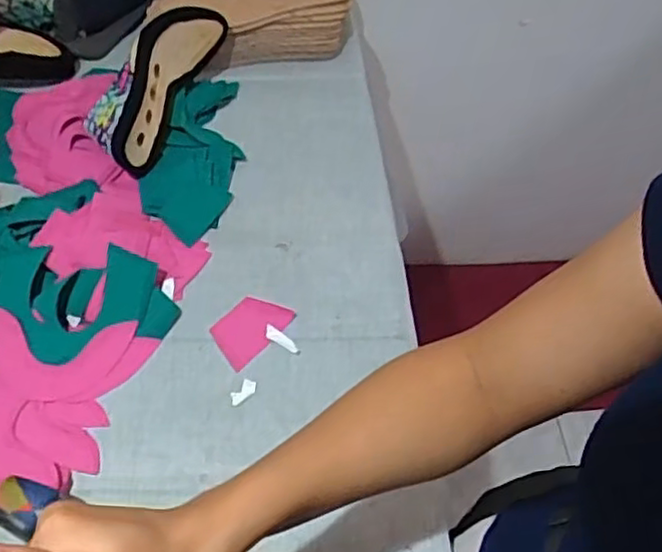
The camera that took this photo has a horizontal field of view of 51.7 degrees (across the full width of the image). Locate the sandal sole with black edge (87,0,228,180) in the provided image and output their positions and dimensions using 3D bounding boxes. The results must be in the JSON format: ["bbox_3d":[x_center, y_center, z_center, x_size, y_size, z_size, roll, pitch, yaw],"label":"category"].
[{"bbox_3d":[-0.202,-0.227,0.787,0.081,0.080,0.230,20,68,12],"label":"sandal sole with black edge"}]

